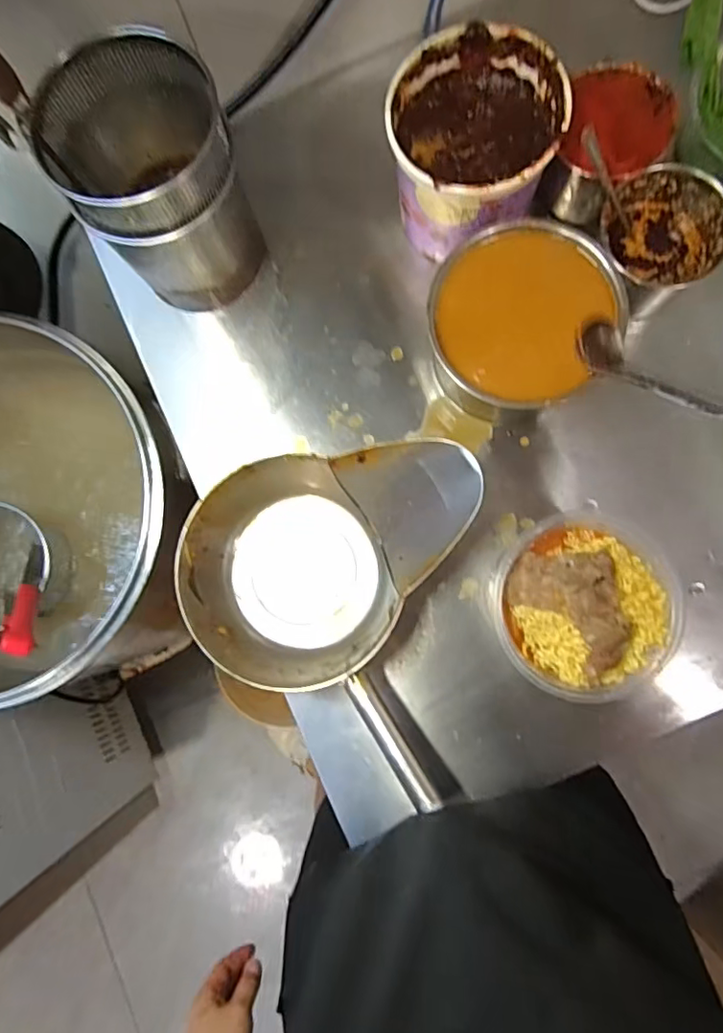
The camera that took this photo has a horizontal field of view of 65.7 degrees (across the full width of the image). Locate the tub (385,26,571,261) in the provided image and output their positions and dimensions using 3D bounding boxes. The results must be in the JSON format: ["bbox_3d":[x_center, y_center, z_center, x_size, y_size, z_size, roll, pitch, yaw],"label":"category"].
[{"bbox_3d":[0.106,-0.346,0.553,0.148,0.144,0.151,0,84,5],"label":"tub"}]

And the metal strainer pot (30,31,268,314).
[{"bbox_3d":[-0.185,-0.308,0.548,0.142,0.196,0.133,-1,84,4],"label":"metal strainer pot"}]

